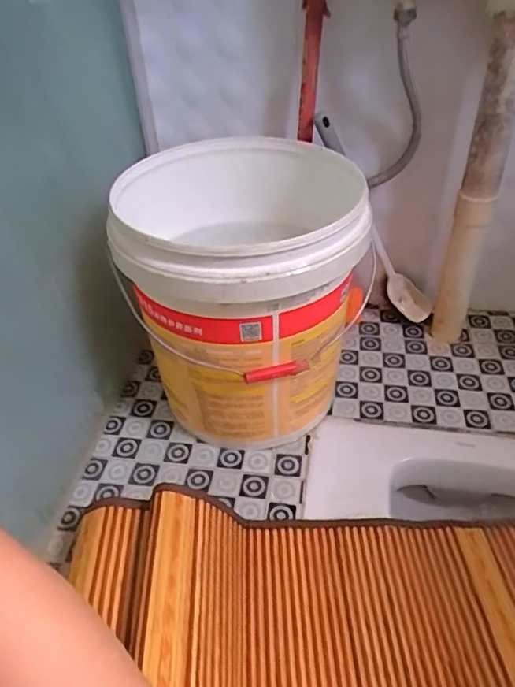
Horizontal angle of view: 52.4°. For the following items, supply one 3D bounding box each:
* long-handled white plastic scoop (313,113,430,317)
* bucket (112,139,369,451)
[{"bbox_3d":[0.180,-0.176,0.791,0.059,0.371,0.038,-19,35,23],"label":"long-handled white plastic scoop"},{"bbox_3d":[-0.016,-0.051,0.696,0.279,0.330,0.272,-2,41,2],"label":"bucket"}]

